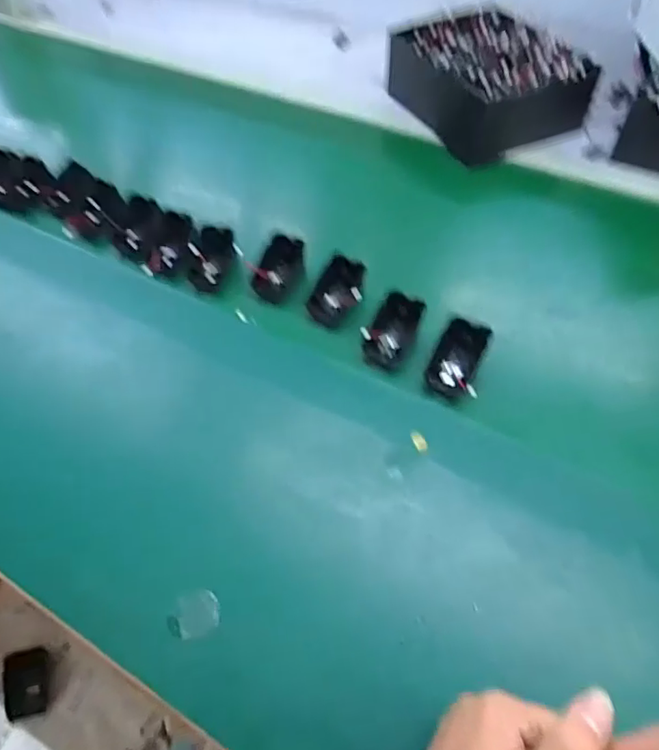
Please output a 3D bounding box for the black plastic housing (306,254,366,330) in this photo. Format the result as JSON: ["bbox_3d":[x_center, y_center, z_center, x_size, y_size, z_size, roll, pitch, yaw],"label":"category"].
[{"bbox_3d":[0.007,-0.085,0.540,0.041,0.032,0.062,25,61,20],"label":"black plastic housing"}]

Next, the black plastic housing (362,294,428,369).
[{"bbox_3d":[0.058,-0.043,0.509,0.042,0.034,0.063,25,61,20],"label":"black plastic housing"}]

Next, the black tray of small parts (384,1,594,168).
[{"bbox_3d":[0.209,-0.403,0.718,0.174,0.081,0.223,-26,58,-13],"label":"black tray of small parts"}]

